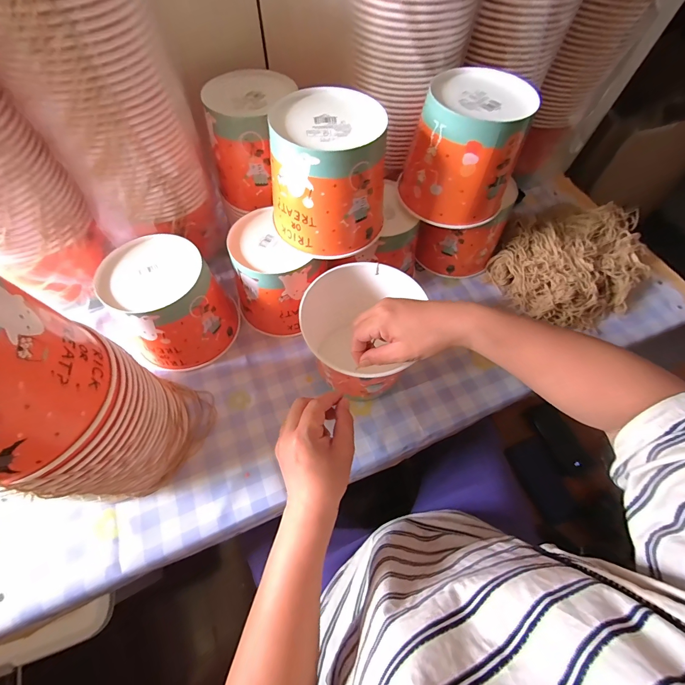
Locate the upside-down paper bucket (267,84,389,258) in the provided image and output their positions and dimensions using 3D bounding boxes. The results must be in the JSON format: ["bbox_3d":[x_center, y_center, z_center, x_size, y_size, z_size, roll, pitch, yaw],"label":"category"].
[{"bbox_3d":[-0.012,-0.209,0.409,0.141,0.127,0.148,9,62,3],"label":"upside-down paper bucket"}]

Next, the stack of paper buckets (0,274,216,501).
[{"bbox_3d":[-0.274,0.051,0.316,0.152,0.301,0.151,28,65,13],"label":"stack of paper buckets"}]

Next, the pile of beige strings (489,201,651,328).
[{"bbox_3d":[0.416,-0.148,0.576,0.318,0.065,0.217,-30,67,-16],"label":"pile of beige strings"}]

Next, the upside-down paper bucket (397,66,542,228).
[{"bbox_3d":[0.164,-0.260,0.442,0.138,0.130,0.136,1,62,-1],"label":"upside-down paper bucket"}]

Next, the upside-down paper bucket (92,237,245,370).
[{"bbox_3d":[-0.235,-0.056,0.472,0.142,0.132,0.139,-32,68,-17],"label":"upside-down paper bucket"}]

